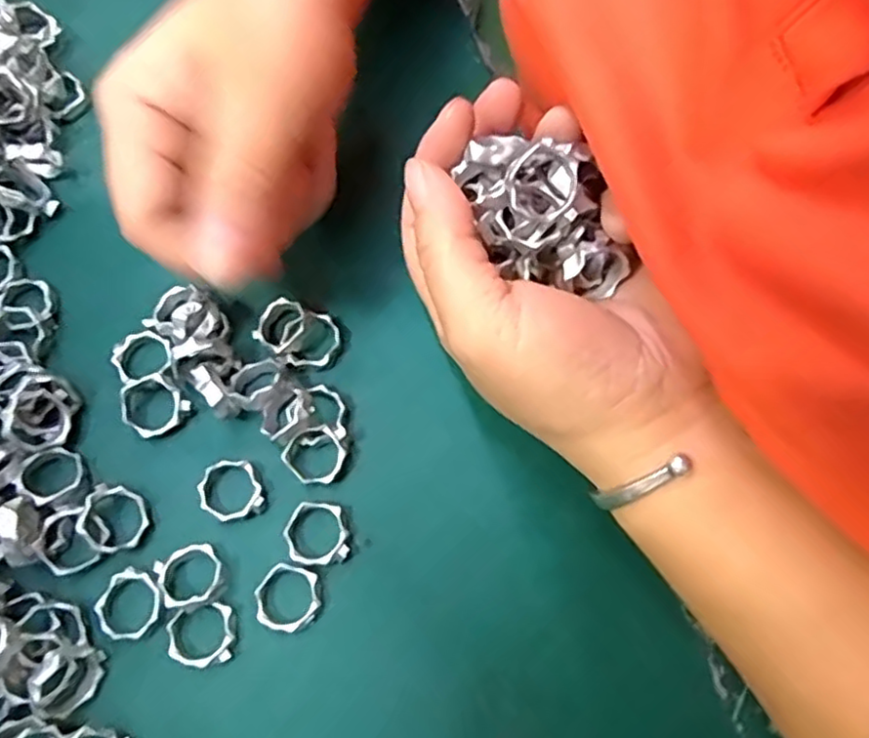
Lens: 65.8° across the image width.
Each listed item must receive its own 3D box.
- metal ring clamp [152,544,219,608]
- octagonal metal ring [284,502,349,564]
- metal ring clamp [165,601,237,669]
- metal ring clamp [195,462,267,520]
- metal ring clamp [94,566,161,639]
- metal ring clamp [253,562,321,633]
[{"bbox_3d":[-0.080,0.067,0.218,0.019,0.004,0.021,-26,56,-15],"label":"metal ring clamp"},{"bbox_3d":[-0.040,0.055,0.225,0.019,0.006,0.021,-15,73,-4],"label":"octagonal metal ring"},{"bbox_3d":[-0.074,0.085,0.214,0.021,0.005,0.019,-17,73,-5],"label":"metal ring clamp"},{"bbox_3d":[-0.070,0.042,0.230,0.022,0.006,0.020,-21,73,-6],"label":"metal ring clamp"},{"bbox_3d":[-0.099,0.076,0.217,0.020,0.004,0.020,0,72,0],"label":"metal ring clamp"},{"bbox_3d":[-0.047,0.074,0.218,0.021,0.005,0.020,0,72,0],"label":"metal ring clamp"}]

